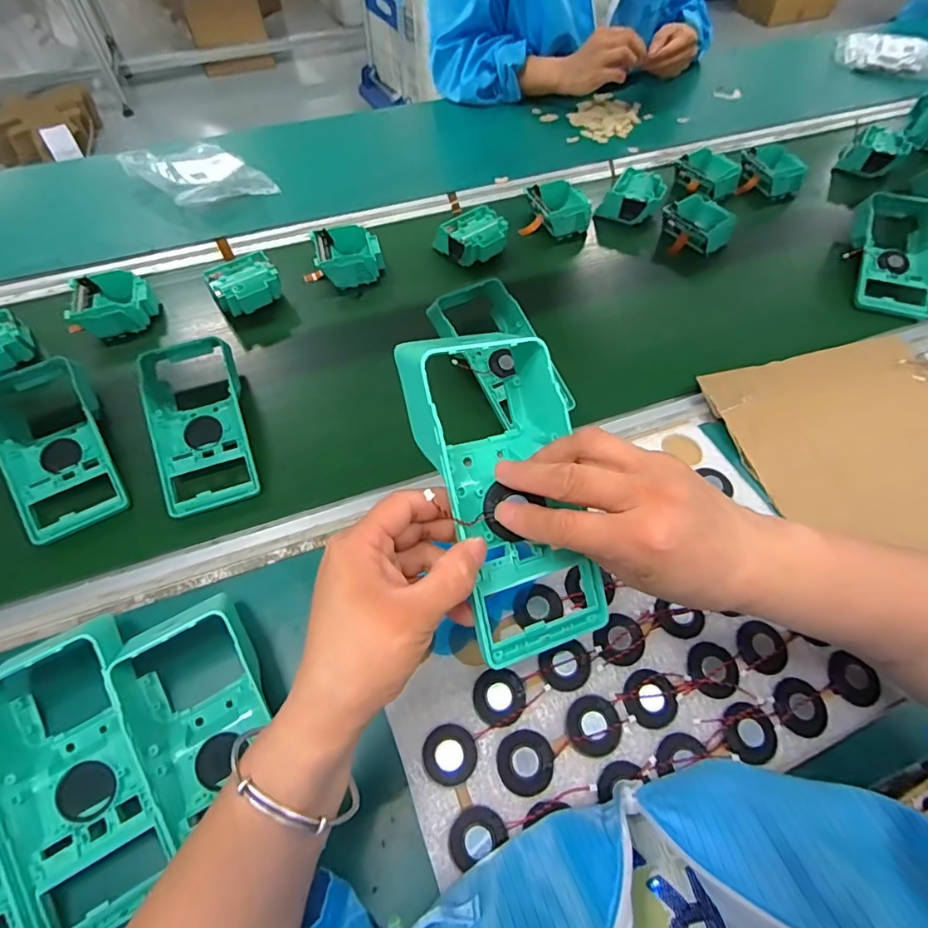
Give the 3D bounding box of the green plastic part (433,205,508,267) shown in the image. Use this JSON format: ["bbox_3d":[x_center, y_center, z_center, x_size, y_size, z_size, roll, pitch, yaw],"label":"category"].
[{"bbox_3d":[0.014,-0.286,0.652,0.075,0.038,0.074,-30,62,-16],"label":"green plastic part"}]

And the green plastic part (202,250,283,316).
[{"bbox_3d":[-0.258,-0.213,0.609,0.075,0.033,0.075,-28,61,-15],"label":"green plastic part"}]

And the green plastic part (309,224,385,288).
[{"bbox_3d":[-0.144,-0.262,0.644,0.080,0.036,0.076,-12,59,-6],"label":"green plastic part"}]

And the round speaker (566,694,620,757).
[{"bbox_3d":[0.081,0.163,0.322,0.034,0.004,0.033,-1,58,1],"label":"round speaker"}]

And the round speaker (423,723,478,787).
[{"bbox_3d":[-0.009,0.179,0.318,0.032,0.004,0.033,-1,58,1],"label":"round speaker"}]

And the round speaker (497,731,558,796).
[{"bbox_3d":[0.038,0.182,0.314,0.034,0.004,0.033,-1,58,1],"label":"round speaker"}]

